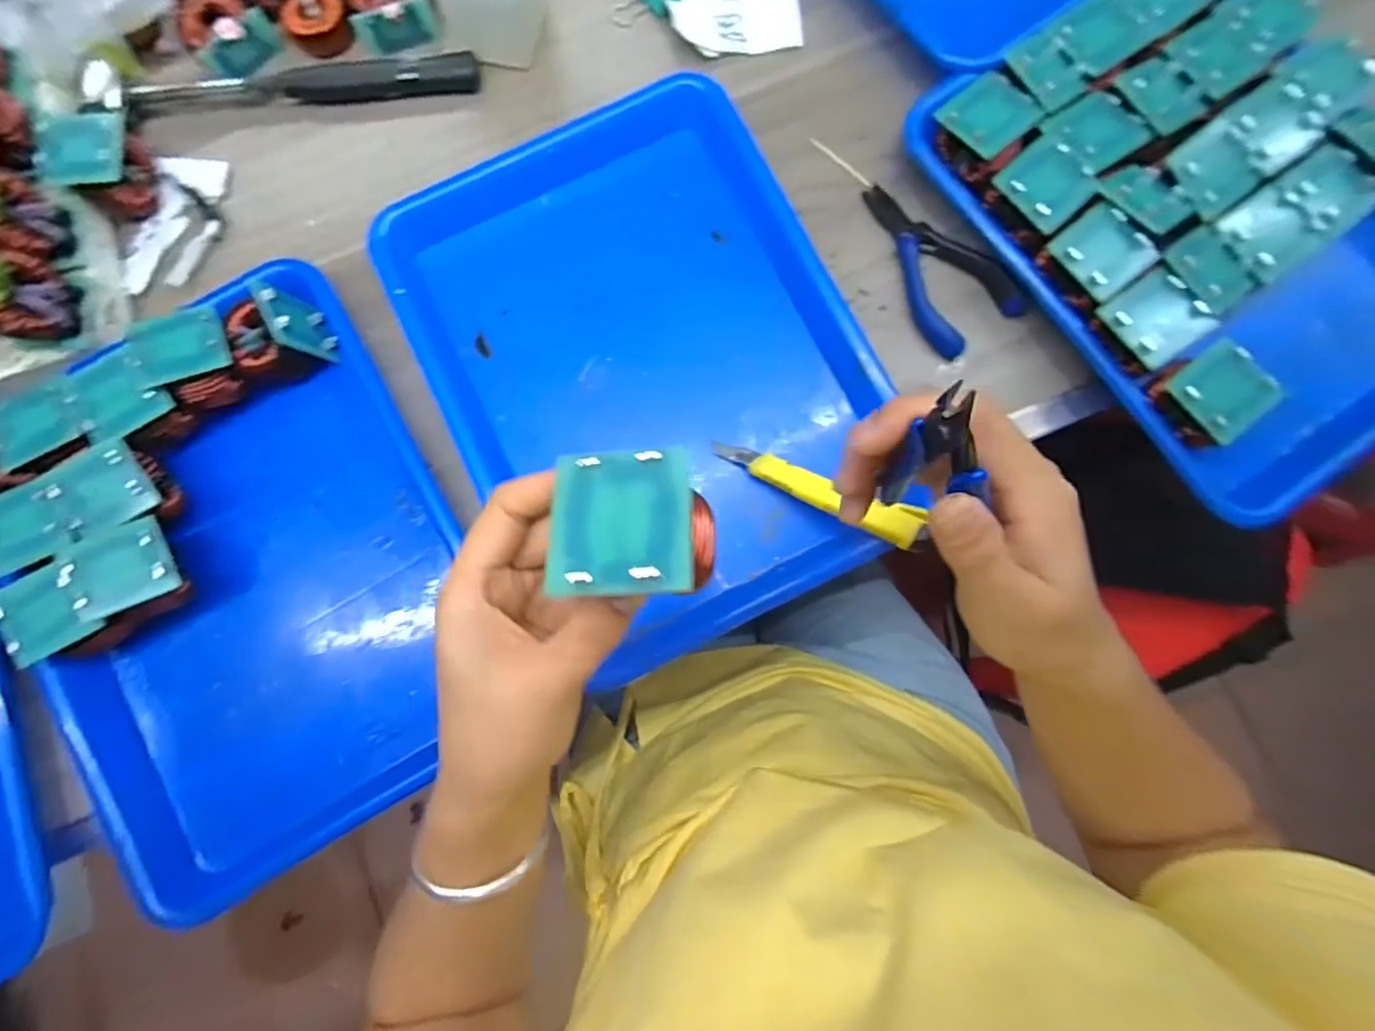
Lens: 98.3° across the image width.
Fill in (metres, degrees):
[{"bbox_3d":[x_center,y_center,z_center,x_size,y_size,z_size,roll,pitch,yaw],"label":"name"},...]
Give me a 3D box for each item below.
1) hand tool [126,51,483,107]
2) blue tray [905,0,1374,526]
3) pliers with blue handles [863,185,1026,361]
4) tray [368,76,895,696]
[{"bbox_3d":[-0.268,-0.298,0.415,0.241,0.017,0.029,-6,83,0],"label":"hand tool"},{"bbox_3d":[0.329,-0.183,0.365,0.252,0.058,0.317,-32,83,-3],"label":"blue tray"},{"bbox_3d":[0.156,-0.165,0.381,0.060,0.009,0.122,-35,83,-3],"label":"pliers with blue handles"},{"bbox_3d":[-0.025,-0.094,0.377,0.253,0.033,0.332,-29,83,-3],"label":"tray"}]

